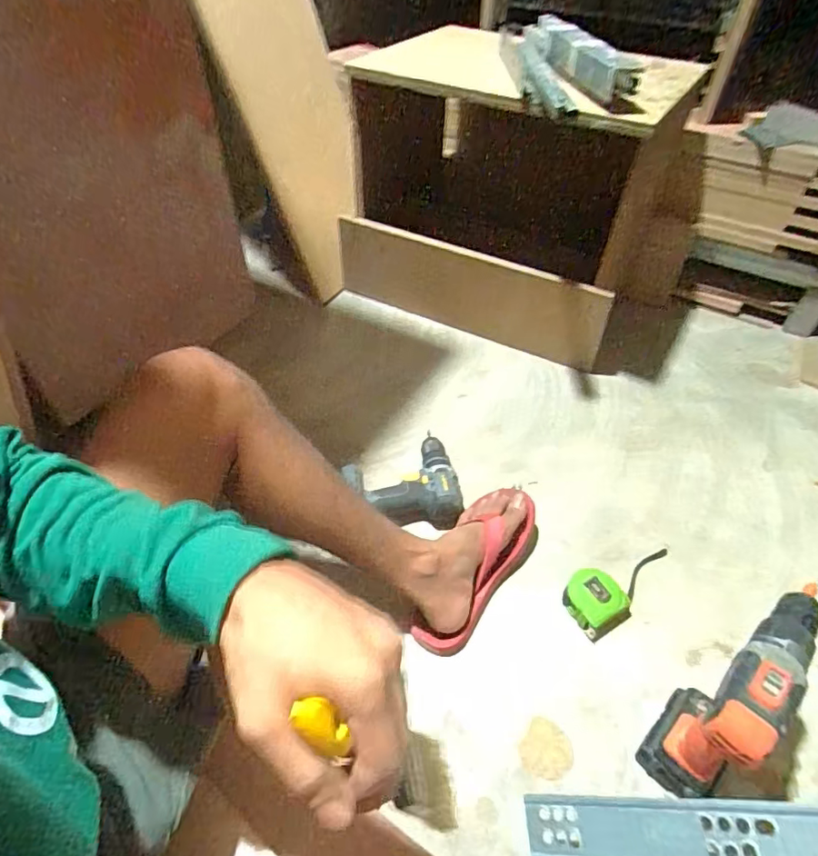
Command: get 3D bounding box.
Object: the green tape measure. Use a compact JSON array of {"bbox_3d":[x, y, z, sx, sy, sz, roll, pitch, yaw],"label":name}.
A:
[{"bbox_3d":[0.305,0.216,0.752,0.197,0.046,0.079,-24,51,-20],"label":"green tape measure"}]

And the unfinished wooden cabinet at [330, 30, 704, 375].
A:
[{"bbox_3d":[0.156,-0.486,1.111,0.656,0.471,0.328,23,52,20],"label":"unfinished wooden cabinet"}]

